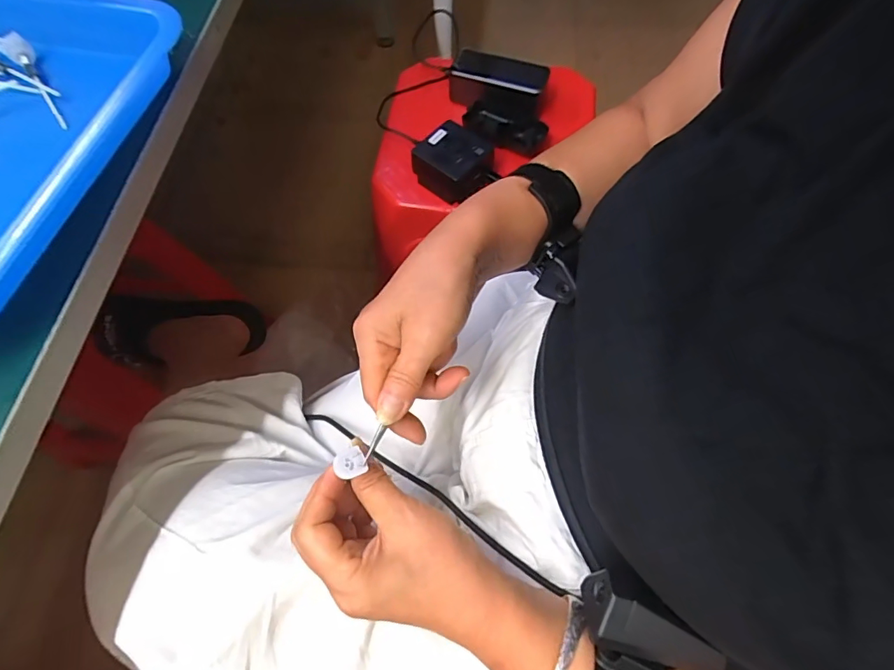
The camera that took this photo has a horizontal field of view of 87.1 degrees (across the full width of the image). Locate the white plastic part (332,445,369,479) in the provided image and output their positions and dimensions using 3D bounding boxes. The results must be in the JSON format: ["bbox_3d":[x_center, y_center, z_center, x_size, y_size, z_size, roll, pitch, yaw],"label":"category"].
[{"bbox_3d":[-0.057,0.075,0.277,0.018,0.004,0.016,-25,70,-12],"label":"white plastic part"}]

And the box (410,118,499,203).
[{"bbox_3d":[0.008,-0.212,0.574,0.080,0.043,0.077,40,71,17],"label":"box"}]

